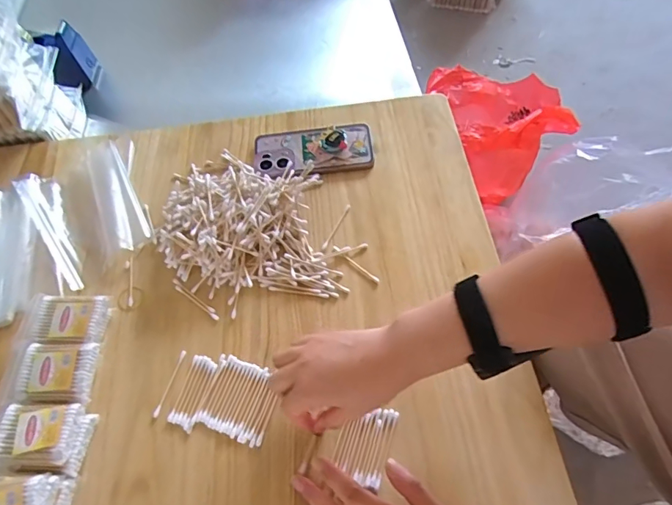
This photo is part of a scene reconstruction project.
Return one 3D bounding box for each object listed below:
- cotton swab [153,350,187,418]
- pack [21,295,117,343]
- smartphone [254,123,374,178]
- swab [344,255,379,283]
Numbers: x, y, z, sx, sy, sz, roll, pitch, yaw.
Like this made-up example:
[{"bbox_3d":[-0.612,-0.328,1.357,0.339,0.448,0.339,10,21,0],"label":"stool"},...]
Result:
[{"bbox_3d":[-0.176,0.138,0.495,0.006,0.004,0.072,12,61,11],"label":"cotton swab"},{"bbox_3d":[-0.296,0.077,0.516,0.090,0.032,0.056,1,60,4],"label":"pack"},{"bbox_3d":[-0.032,-0.144,0.644,0.160,0.022,0.083,-7,59,0],"label":"smartphone"},{"bbox_3d":[0.023,0.013,0.554,0.071,0.004,0.007,38,69,23],"label":"swab"}]

